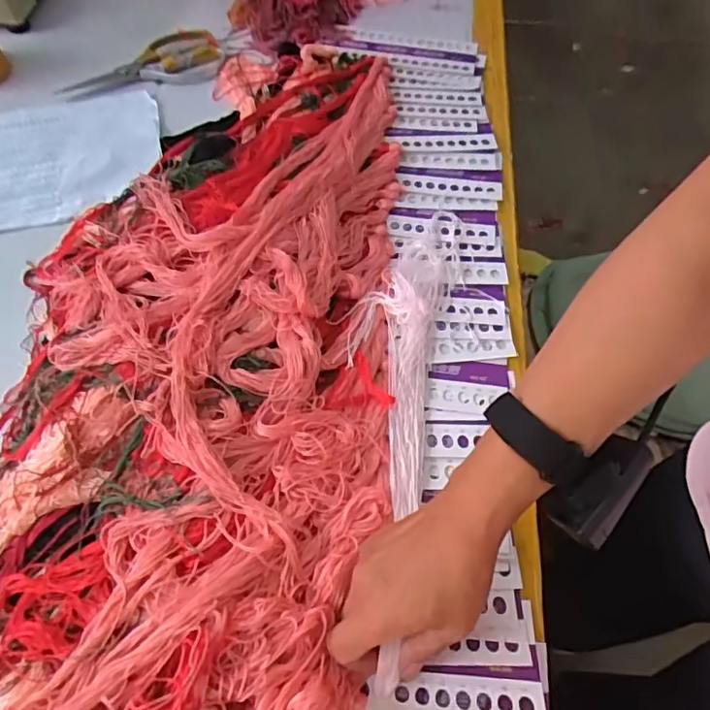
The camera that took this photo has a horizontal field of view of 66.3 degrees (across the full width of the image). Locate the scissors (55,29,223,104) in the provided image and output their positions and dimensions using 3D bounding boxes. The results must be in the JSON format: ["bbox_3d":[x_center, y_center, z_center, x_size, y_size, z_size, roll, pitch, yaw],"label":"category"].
[{"bbox_3d":[-0.284,-0.387,0.722,0.209,0.021,0.091,-17,61,-12],"label":"scissors"}]

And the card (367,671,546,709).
[{"bbox_3d":[0.066,0.228,0.360,0.114,0.009,0.029,2,34,6],"label":"card"}]

